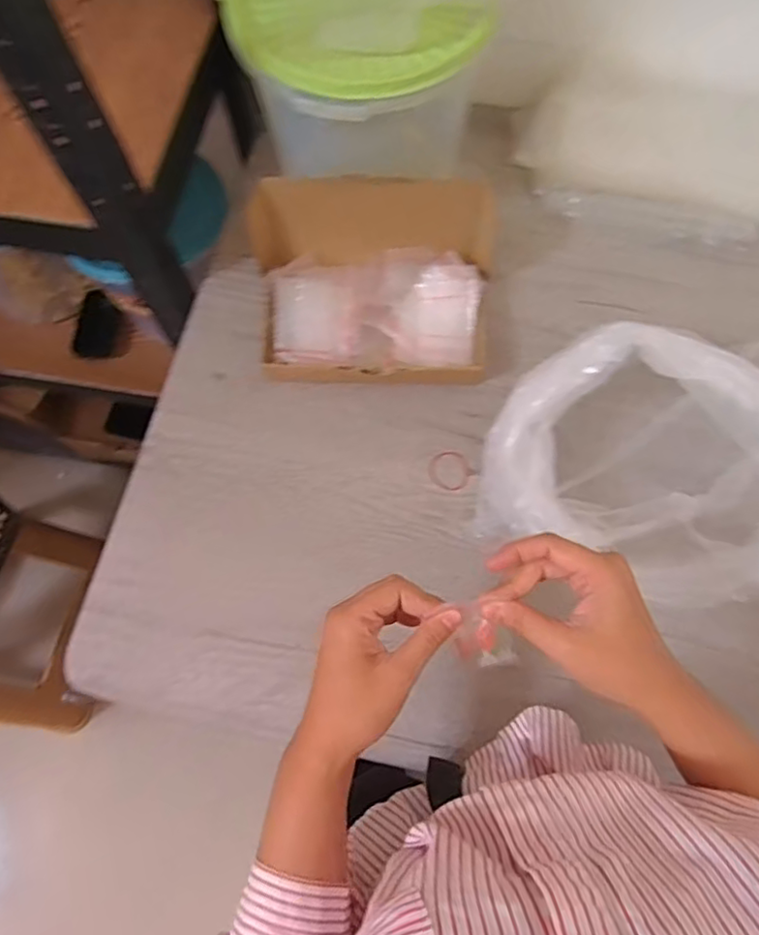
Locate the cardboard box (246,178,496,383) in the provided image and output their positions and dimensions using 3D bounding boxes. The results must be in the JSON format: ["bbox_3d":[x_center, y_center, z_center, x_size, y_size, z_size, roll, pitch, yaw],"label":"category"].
[{"bbox_3d":[-0.006,-0.169,0.565,0.220,0.094,0.172,-1,70,1],"label":"cardboard box"}]

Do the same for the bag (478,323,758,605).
[{"bbox_3d":[0.199,0.006,0.464,0.215,0.145,0.211,-21,71,-6],"label":"bag"}]

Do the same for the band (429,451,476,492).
[{"bbox_3d":[0.063,0.002,0.545,0.035,0.004,0.037,0,70,1],"label":"band"}]

